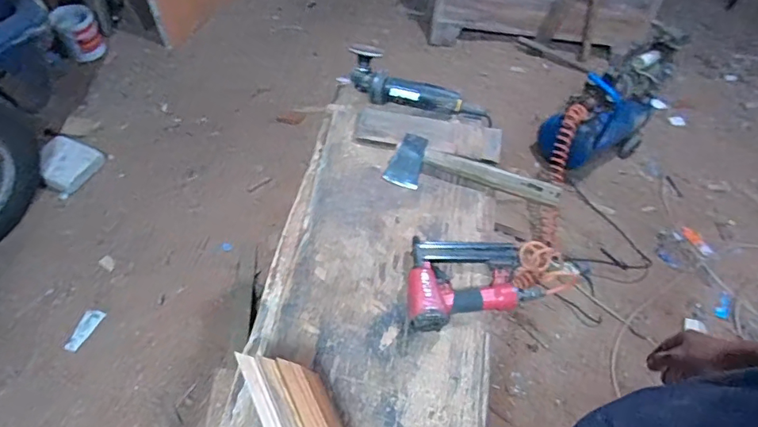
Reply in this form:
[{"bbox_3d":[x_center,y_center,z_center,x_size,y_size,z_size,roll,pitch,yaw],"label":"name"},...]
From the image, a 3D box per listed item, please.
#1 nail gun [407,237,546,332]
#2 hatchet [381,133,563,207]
[{"bbox_3d":[0.164,0.107,0.878,0.253,0.054,0.174,-8,55,-12],"label":"nail gun"},{"bbox_3d":[0.194,-0.078,1.000,0.353,0.041,0.107,15,54,5],"label":"hatchet"}]

